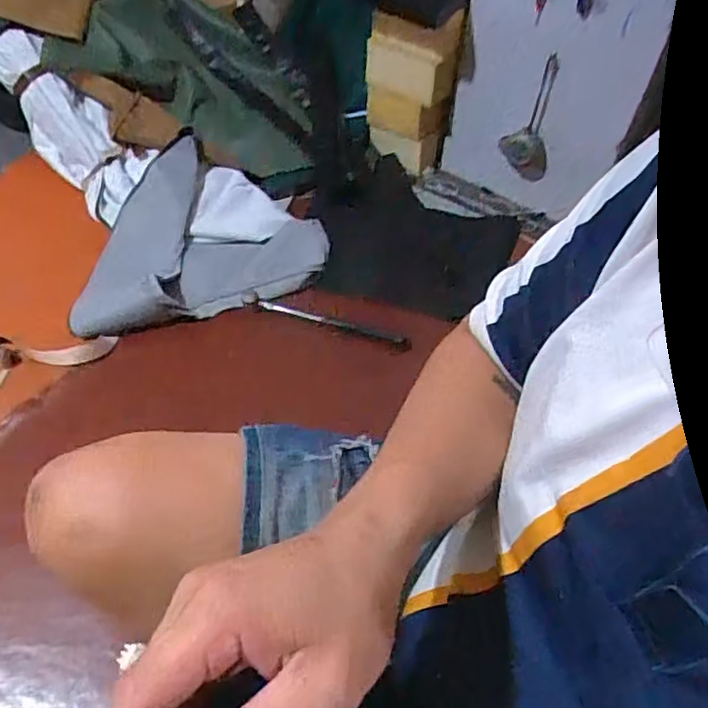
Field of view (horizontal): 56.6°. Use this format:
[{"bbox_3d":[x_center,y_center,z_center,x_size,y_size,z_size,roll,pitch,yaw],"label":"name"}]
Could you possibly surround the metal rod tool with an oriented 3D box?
[{"bbox_3d":[-0.047,-0.055,1.079,0.284,0.019,0.024,15,51,7],"label":"metal rod tool"}]

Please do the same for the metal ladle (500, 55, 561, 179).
[{"bbox_3d":[0.300,-0.383,1.107,0.090,0.211,0.038,16,52,8],"label":"metal ladle"}]

